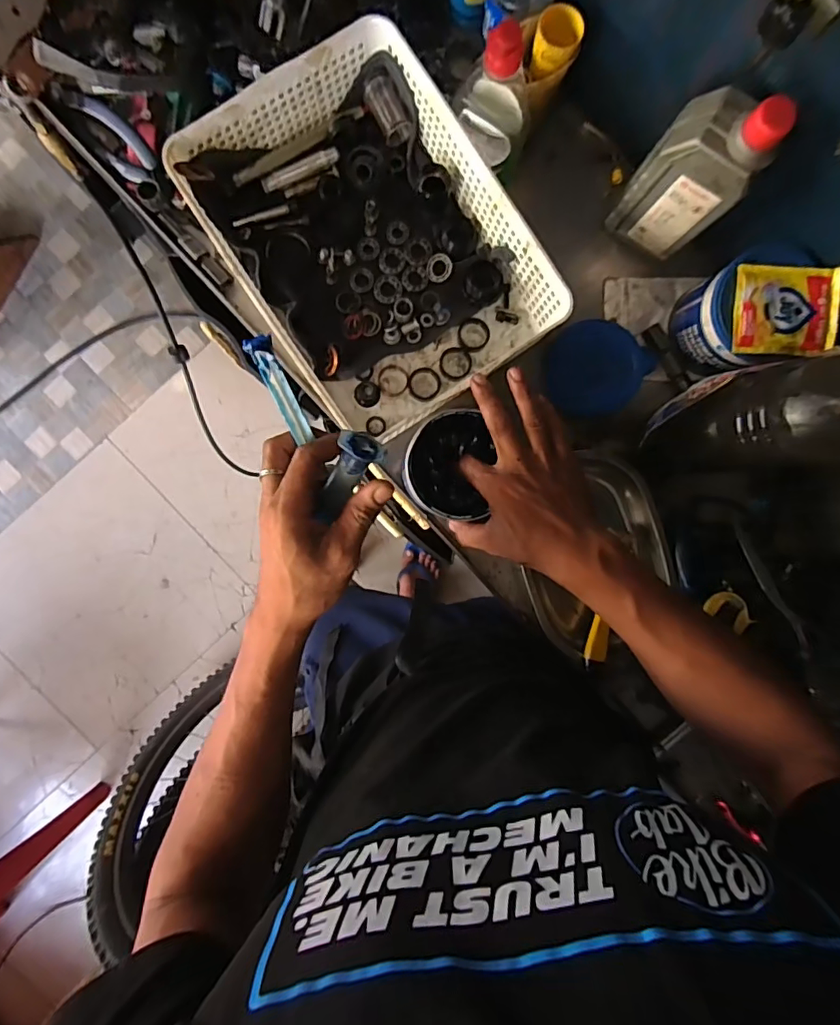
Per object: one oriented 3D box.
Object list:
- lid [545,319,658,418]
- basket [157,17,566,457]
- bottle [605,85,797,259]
[{"bbox_3d":[0.191,-0.158,0.558,0.101,0.020,0.099,0,94,-6],"label":"lid"},{"bbox_3d":[-0.048,-0.259,0.505,0.259,0.072,0.327,-34,93,-1],"label":"basket"},{"bbox_3d":[0.242,-0.301,0.456,0.085,0.168,0.048,38,90,-3],"label":"bottle"}]

